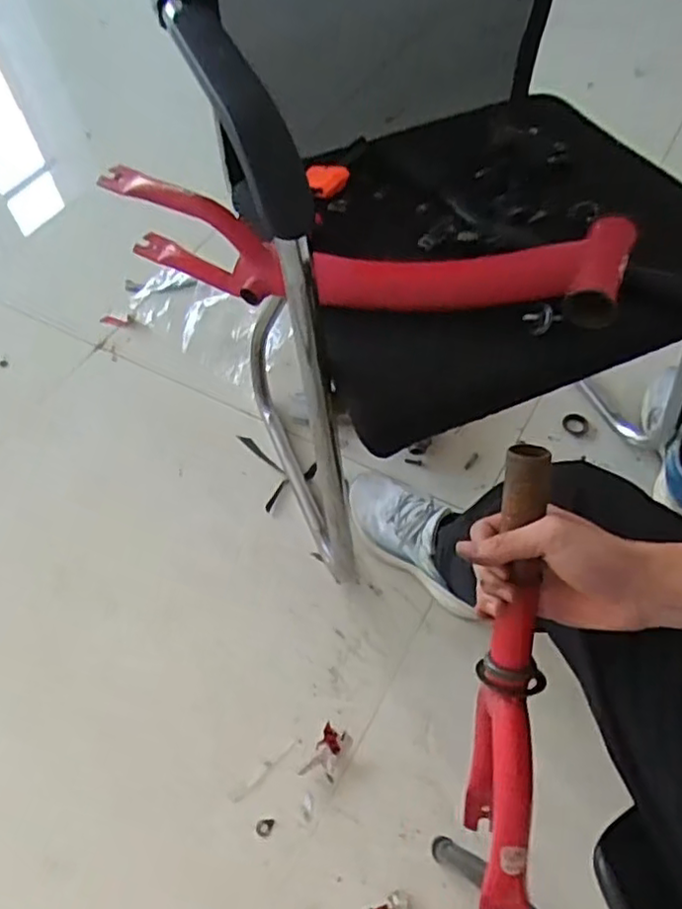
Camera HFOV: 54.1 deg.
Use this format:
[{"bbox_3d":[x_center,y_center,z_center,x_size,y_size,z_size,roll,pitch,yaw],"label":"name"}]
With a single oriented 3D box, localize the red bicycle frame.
[{"bbox_3d":[0.001,-0.195,0.707,0.555,0.122,0.129,13,58,12],"label":"red bicycle frame"}]

